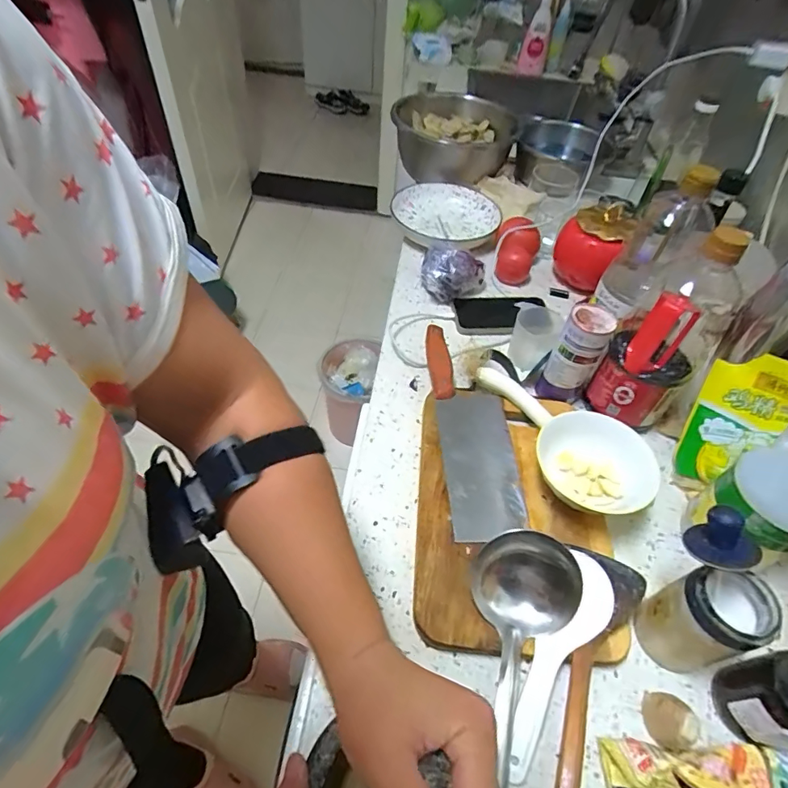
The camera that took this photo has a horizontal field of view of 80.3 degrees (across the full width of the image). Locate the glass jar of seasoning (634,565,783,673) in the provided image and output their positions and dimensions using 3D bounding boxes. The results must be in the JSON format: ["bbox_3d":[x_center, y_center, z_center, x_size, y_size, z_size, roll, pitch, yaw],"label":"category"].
[{"bbox_3d":[0.267,0.196,0.407,0.065,0.113,0.061,3,51,-3],"label":"glass jar of seasoning"}]

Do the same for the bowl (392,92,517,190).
[{"bbox_3d":[0.119,-0.526,0.961,0.245,0.101,0.217,12,50,5],"label":"bowl"}]

